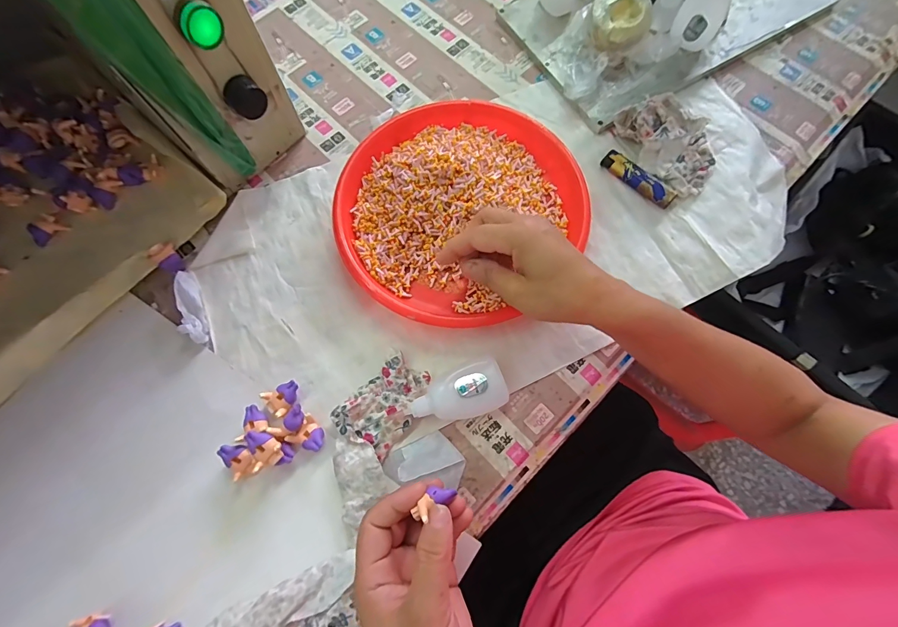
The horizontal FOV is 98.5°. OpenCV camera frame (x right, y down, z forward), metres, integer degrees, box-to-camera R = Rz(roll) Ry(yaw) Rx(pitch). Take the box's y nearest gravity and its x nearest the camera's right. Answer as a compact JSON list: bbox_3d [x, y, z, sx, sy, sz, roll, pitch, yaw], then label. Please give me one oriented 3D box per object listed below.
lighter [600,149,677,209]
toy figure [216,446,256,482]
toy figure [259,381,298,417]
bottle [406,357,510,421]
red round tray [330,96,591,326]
[{"bbox_3d":[0.192,-0.137,0.394,0.080,0.013,0.020,40,78,12],"label":"lighter"},{"bbox_3d":[-0.172,0.119,0.318,0.019,0.017,0.027,-31,75,-8],"label":"toy figure"},{"bbox_3d":[-0.142,0.075,0.332,0.029,0.015,0.025,-18,74,-4],"label":"toy figure"},{"bbox_3d":[0.009,0.071,0.328,0.080,0.025,0.040,-22,74,-5],"label":"bottle"},{"bbox_3d":[0.004,-0.108,0.375,0.219,0.041,0.228,0,73,1],"label":"red round tray"}]

